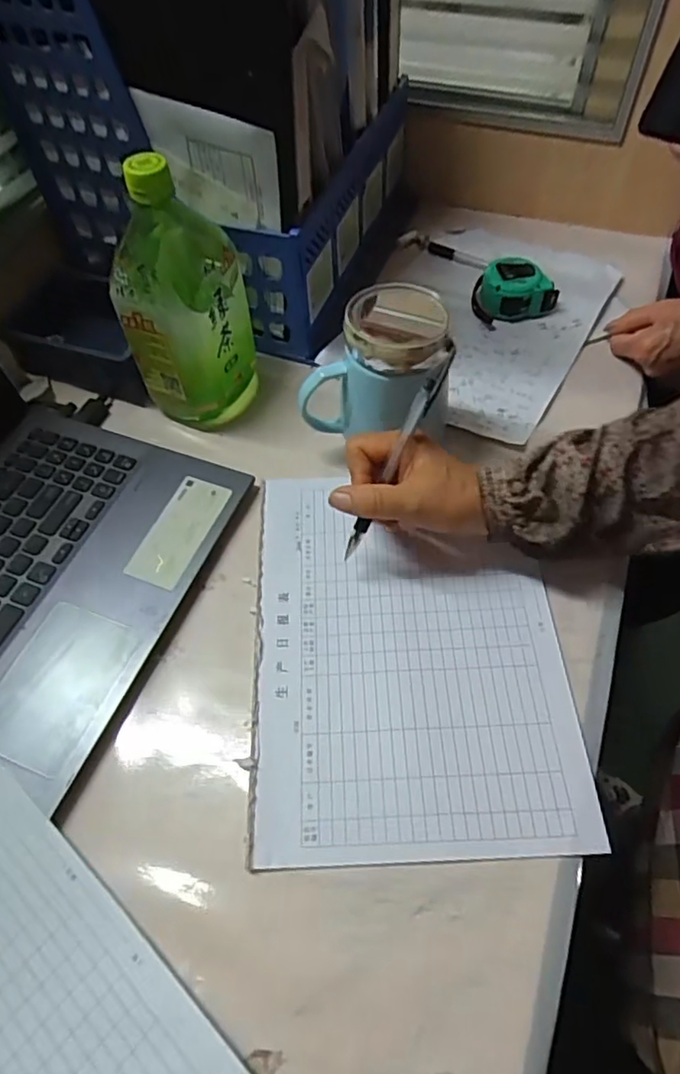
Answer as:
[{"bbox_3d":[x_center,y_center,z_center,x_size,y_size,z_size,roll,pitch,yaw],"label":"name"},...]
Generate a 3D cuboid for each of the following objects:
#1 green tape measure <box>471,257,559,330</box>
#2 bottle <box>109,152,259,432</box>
[{"bbox_3d":[0.172,-0.253,0.607,0.073,0.039,0.062,-14,58,-8],"label":"green tape measure"},{"bbox_3d":[-0.127,-0.196,0.479,0.088,0.192,0.094,1,57,1],"label":"bottle"}]

